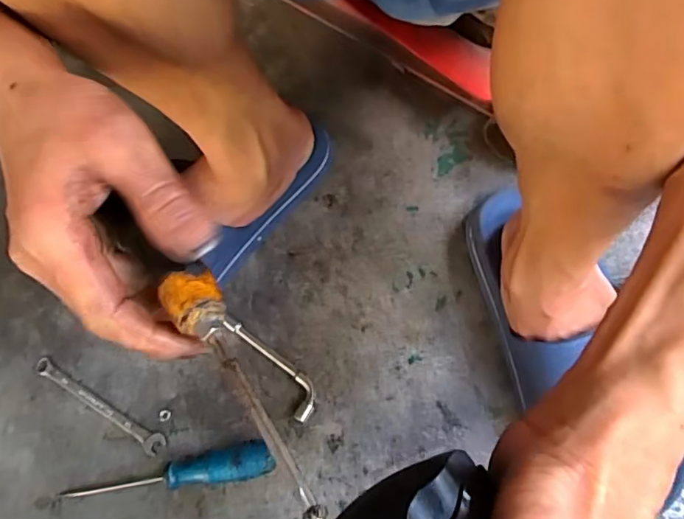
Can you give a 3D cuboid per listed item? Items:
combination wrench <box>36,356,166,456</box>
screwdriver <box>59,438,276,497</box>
[{"bbox_3d":[-0.229,0.134,0.498,0.152,0.012,0.018,28,77,16],"label":"combination wrench"},{"bbox_3d":[-0.150,0.188,0.471,0.190,0.026,0.029,-14,73,10],"label":"screwdriver"}]

